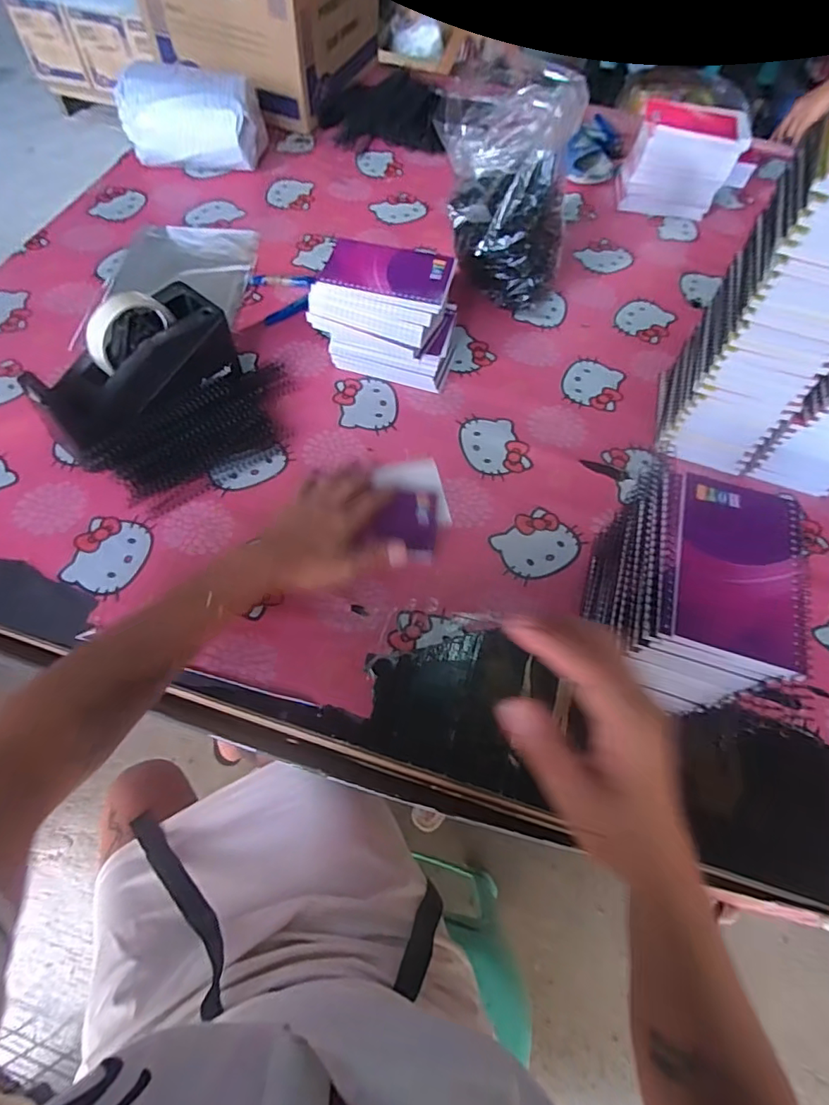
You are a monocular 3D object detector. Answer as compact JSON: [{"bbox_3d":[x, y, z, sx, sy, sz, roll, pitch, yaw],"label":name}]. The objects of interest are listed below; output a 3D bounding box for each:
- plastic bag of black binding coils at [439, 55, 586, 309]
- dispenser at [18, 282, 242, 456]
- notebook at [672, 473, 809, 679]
[{"bbox_3d":[0.108,-0.441,0.652,0.158,0.215,0.173,7,61,0],"label":"plastic bag of black binding coils"},{"bbox_3d":[-0.280,-0.183,0.541,0.080,0.114,0.196,37,65,16],"label":"dispenser"},{"bbox_3d":[0.211,0.009,0.348,0.078,0.012,0.127,16,61,6],"label":"notebook"}]

